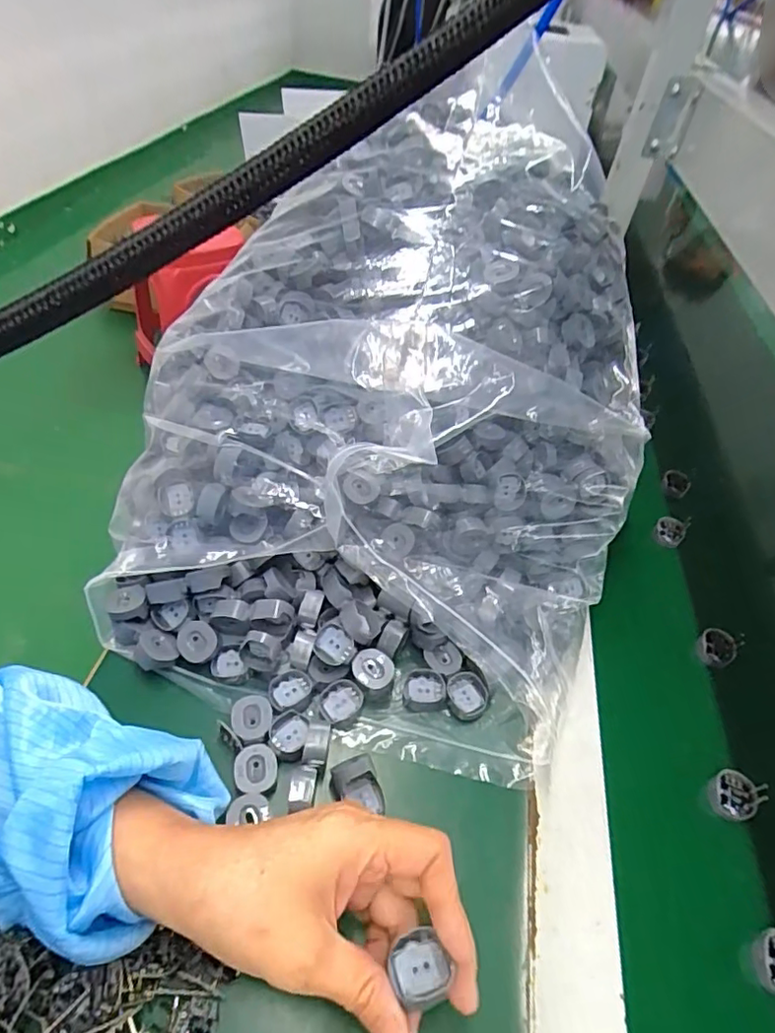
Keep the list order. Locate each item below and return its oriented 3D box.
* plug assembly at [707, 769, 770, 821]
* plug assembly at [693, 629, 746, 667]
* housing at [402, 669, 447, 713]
[{"bbox_3d":[0.226,0.183,0.367,0.028,0.030,0.027,3,47,-3],"label":"plug assembly"},{"bbox_3d":[0.261,0.102,0.442,0.024,0.025,0.027,-27,55,-28],"label":"plug assembly"},{"bbox_3d":[0.025,0.120,0.386,0.029,0.011,0.027,-1,47,-8],"label":"housing"}]

